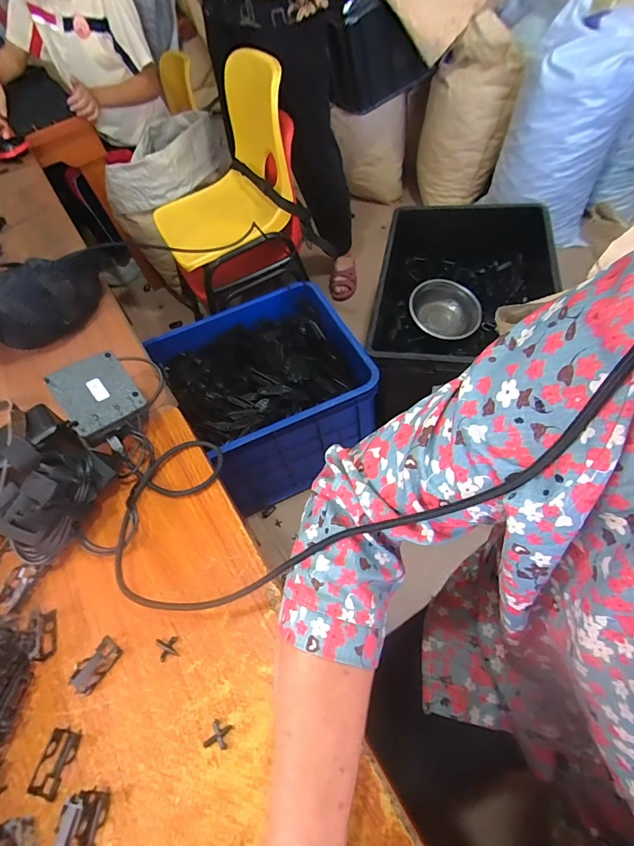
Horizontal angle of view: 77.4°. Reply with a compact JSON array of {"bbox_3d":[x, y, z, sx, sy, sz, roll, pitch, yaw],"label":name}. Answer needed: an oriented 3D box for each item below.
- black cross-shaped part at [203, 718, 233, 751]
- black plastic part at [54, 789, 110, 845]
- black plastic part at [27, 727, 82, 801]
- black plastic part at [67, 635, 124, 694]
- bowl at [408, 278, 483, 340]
[{"bbox_3d":[-0.071,0.227,0.286,0.017,0.004,0.017,9,58,16],"label":"black cross-shaped part"},{"bbox_3d":[-0.158,0.272,0.261,0.027,0.010,0.043,-1,56,10],"label":"black plastic part"},{"bbox_3d":[-0.190,0.246,0.287,0.021,0.006,0.038,6,58,15],"label":"black plastic part"},{"bbox_3d":[-0.179,0.195,0.320,0.023,0.010,0.038,28,65,26],"label":"black plastic part"},{"bbox_3d":[0.372,-0.329,1.157,0.206,0.066,0.206,1,76,-2],"label":"bowl"}]

